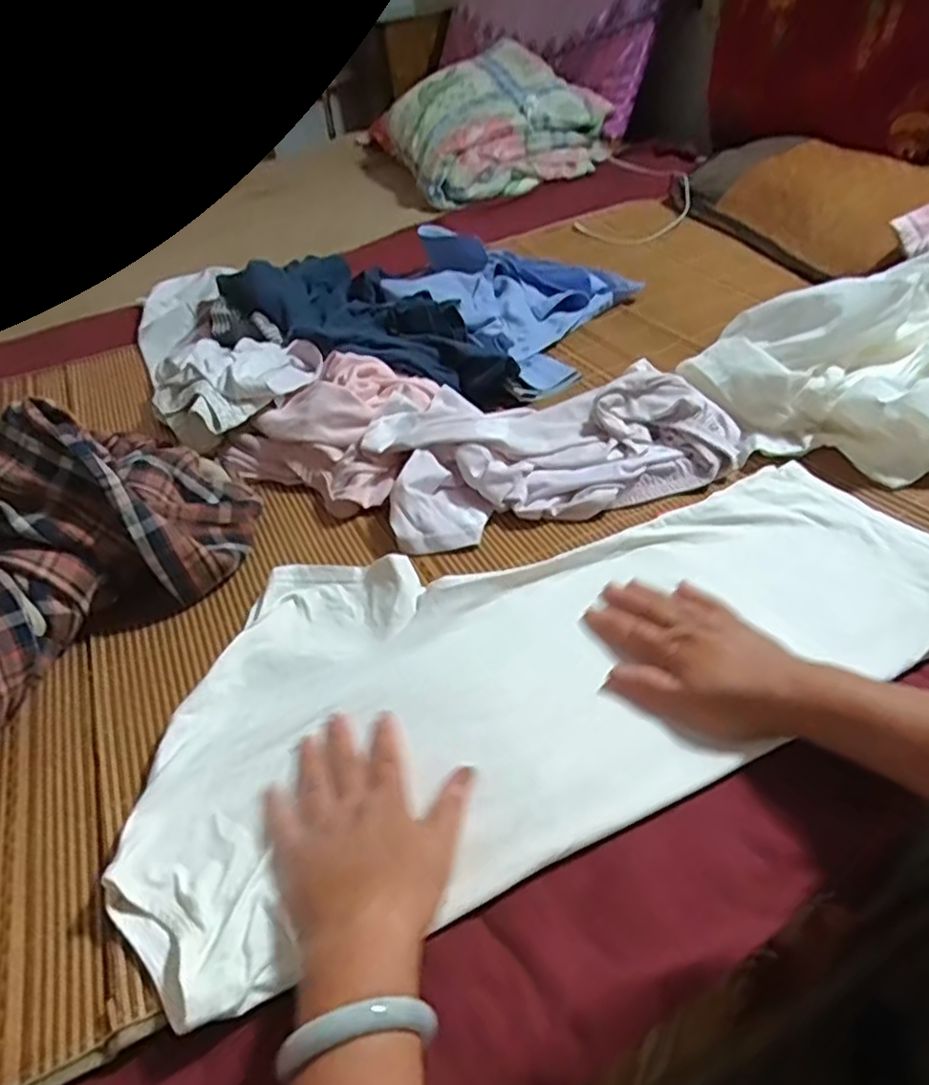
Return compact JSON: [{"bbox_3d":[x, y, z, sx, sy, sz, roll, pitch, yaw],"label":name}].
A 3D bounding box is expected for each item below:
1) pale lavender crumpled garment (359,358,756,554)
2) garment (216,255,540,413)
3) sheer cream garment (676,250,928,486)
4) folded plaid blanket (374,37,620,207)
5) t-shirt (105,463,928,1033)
[{"bbox_3d":[0.085,-0.119,0.731,0.360,0.059,0.225,-16,41,-12],"label":"pale lavender crumpled garment"},{"bbox_3d":[-0.136,-0.293,0.943,0.206,0.099,0.475,-32,46,-27],"label":"garment"},{"bbox_3d":[0.460,-0.209,0.724,0.318,0.130,0.314,25,49,31],"label":"sheer cream garment"},{"bbox_3d":[0.075,-0.980,1.592,0.462,0.234,0.536,-14,41,-6],"label":"folded plaid blanket"},{"bbox_3d":[0.075,0.075,0.549,0.647,0.033,0.311,-18,42,-14],"label":"t-shirt"}]

